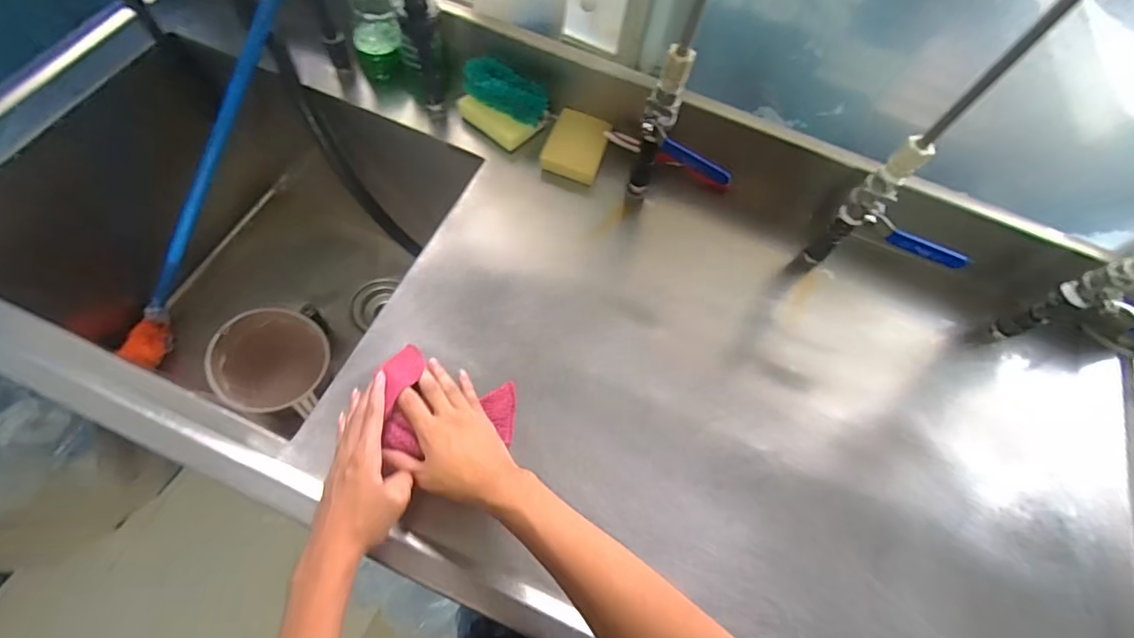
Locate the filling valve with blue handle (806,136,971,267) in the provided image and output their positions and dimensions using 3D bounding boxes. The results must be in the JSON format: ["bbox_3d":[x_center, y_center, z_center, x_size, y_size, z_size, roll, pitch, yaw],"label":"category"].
[{"bbox_3d":[0.355,-0.084,0.563,0.046,0.202,0.127,-29,71,-18],"label":"filling valve with blue handle"}]

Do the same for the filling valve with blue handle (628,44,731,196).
[{"bbox_3d":[0.120,-0.177,0.582,0.051,0.216,0.123,-22,69,-15],"label":"filling valve with blue handle"}]

